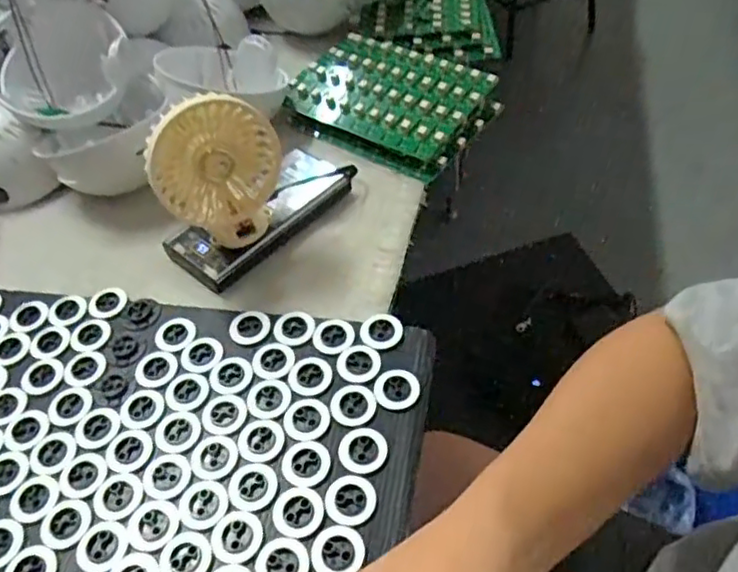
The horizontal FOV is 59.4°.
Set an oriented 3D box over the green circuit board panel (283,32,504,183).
[{"bbox_3d":[0.017,-0.181,0.613,0.188,0.020,0.139,26,67,23],"label":"green circuit board panel"}]

